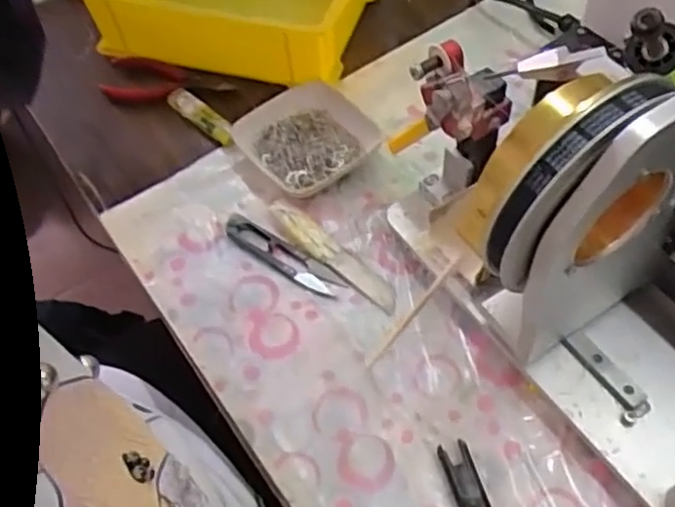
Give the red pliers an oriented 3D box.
[{"bbox_3d":[-0.151,-0.151,0.621,0.119,0.011,0.047,11,57,12],"label":"red pliers"}]

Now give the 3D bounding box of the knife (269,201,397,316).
[{"bbox_3d":[-0.004,0.001,0.513,0.026,0.012,0.123,-38,61,-20],"label":"knife"}]

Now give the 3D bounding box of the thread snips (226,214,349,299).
[{"bbox_3d":[-0.041,0.002,0.516,0.105,0.005,0.021,31,63,23],"label":"thread snips"}]

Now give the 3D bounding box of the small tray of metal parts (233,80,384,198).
[{"bbox_3d":[-0.027,-0.094,0.568,0.093,0.025,0.098,-32,59,-17],"label":"small tray of metal parts"}]

